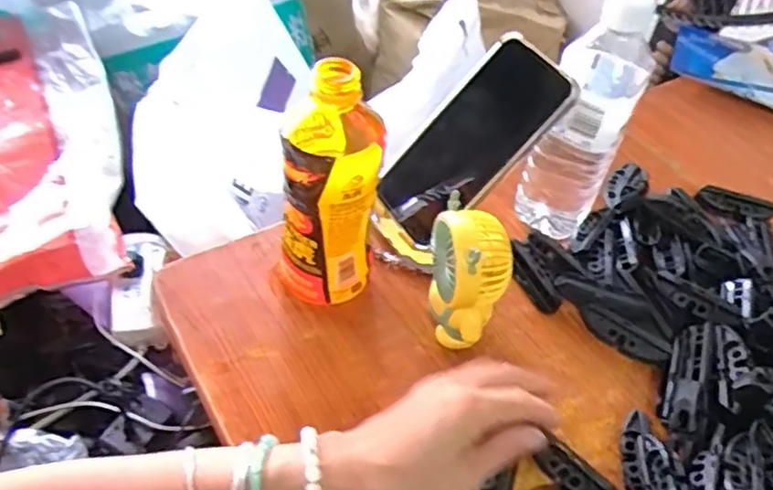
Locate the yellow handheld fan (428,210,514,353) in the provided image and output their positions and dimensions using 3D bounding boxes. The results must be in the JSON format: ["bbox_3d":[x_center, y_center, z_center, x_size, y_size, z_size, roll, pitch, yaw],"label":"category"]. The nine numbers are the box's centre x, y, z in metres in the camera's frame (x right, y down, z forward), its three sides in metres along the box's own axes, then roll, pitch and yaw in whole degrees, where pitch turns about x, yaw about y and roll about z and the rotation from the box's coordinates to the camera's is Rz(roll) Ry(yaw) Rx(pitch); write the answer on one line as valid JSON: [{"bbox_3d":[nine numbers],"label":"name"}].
[{"bbox_3d":[0.057,0.025,0.468,0.048,0.103,0.055,0,49,-4],"label":"yellow handheld fan"}]

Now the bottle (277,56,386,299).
[{"bbox_3d":[-0.042,-0.040,0.464,0.070,0.181,0.075,-6,49,-9],"label":"bottle"}]

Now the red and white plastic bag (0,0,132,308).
[{"bbox_3d":[-0.477,-0.129,0.853,0.257,0.137,0.422,-19,53,-22],"label":"red and white plastic bag"}]

